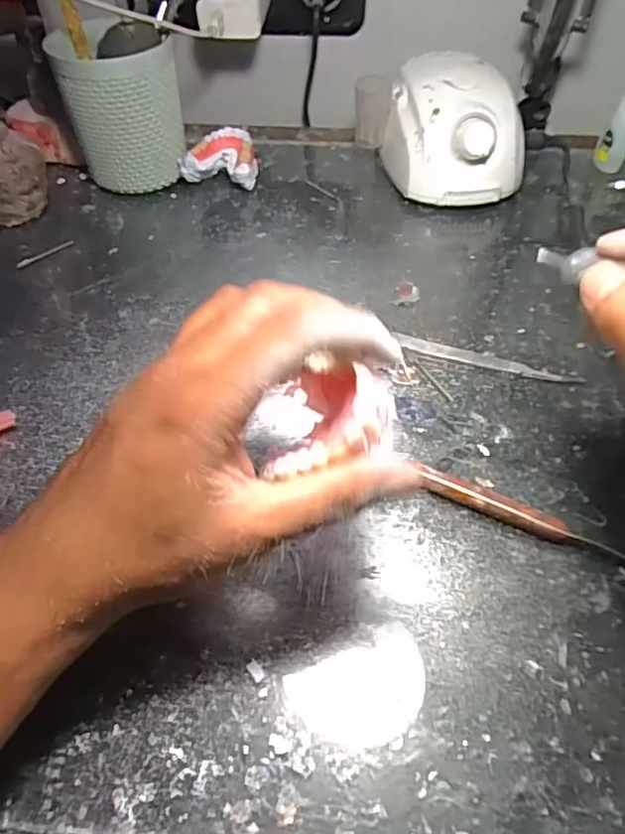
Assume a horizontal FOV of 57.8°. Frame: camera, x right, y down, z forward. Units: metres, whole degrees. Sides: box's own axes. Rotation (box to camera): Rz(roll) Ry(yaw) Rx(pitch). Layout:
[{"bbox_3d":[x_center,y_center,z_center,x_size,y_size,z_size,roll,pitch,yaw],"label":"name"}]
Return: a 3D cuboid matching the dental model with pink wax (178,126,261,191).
[{"bbox_3d":[-0.081,-0.231,0.511,0.066,0.036,0.051,7,51,6],"label":"dental model with pink wax"}]

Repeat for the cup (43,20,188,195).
[{"bbox_3d":[-0.159,-0.261,0.484,0.093,0.116,0.089,-9,51,-7],"label":"cup"}]

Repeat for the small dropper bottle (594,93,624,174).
[{"bbox_3d":[0.277,-0.262,0.505,0.027,0.084,0.020,23,54,17],"label":"small dropper bottle"}]

